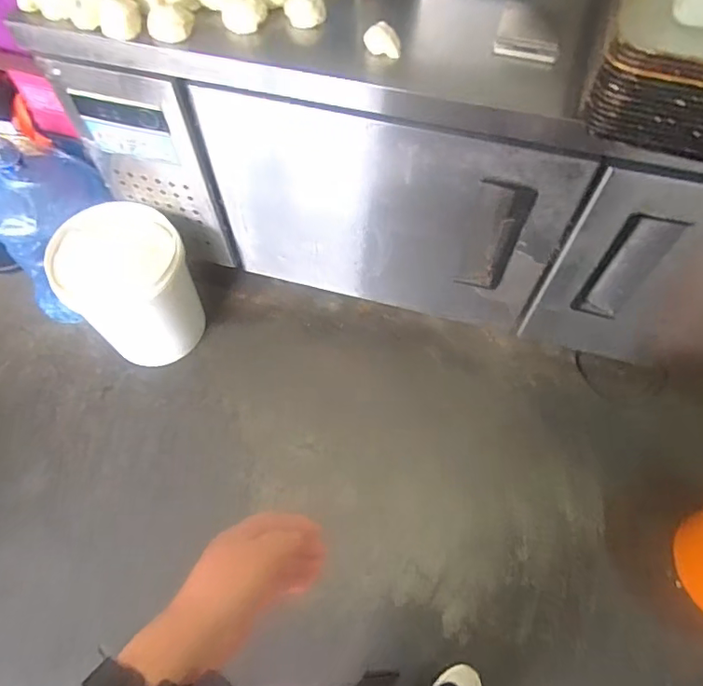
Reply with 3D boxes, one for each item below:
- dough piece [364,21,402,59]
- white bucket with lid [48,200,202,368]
[{"bbox_3d":[0.051,-0.492,0.846,0.058,0.033,0.040,2,61,2],"label":"dough piece"},{"bbox_3d":[-0.576,-0.150,1.385,0.294,0.354,0.309,0,61,0],"label":"white bucket with lid"}]

